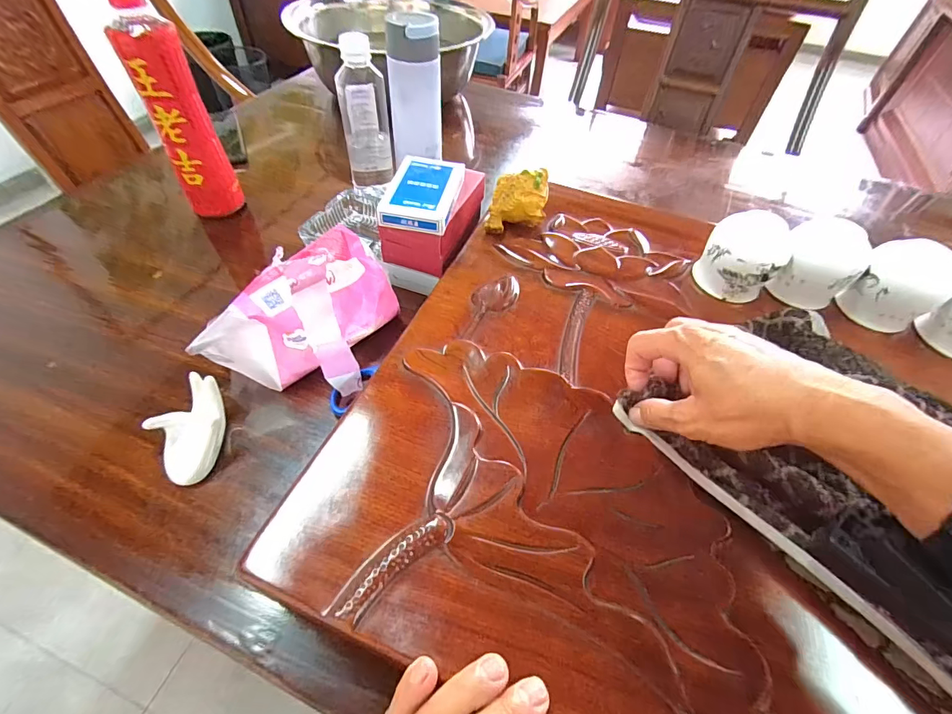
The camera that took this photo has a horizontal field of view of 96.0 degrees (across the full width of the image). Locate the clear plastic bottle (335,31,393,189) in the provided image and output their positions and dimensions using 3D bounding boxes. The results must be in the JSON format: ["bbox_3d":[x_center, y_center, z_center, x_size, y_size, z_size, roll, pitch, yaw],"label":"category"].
[{"bbox_3d":[-0.139,-0.297,0.536,0.057,0.168,0.049,-7,52,-9],"label":"clear plastic bottle"}]

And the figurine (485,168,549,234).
[{"bbox_3d":[0.043,-0.161,0.455,0.067,0.051,0.041,-6,52,-9],"label":"figurine"}]

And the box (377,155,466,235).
[{"bbox_3d":[-0.051,-0.164,0.427,0.066,0.021,0.102,8,51,5],"label":"box"}]

